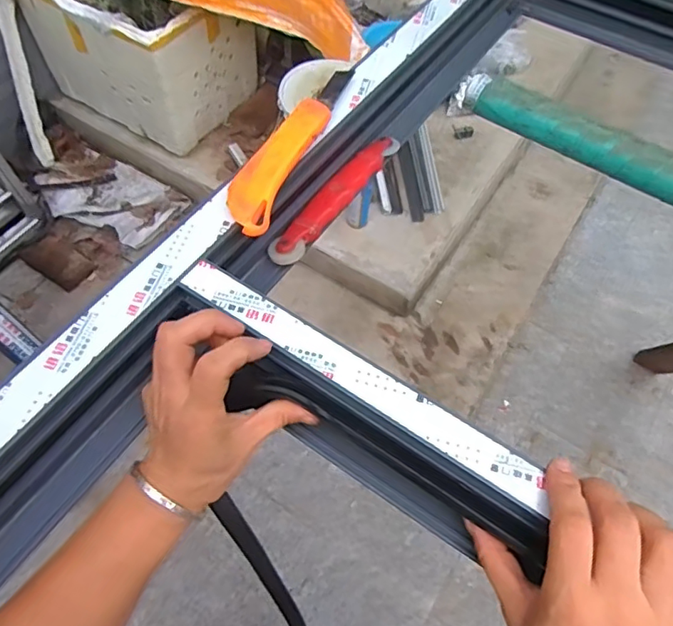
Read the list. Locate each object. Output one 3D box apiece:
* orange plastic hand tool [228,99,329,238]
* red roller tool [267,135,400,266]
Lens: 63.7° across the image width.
[{"bbox_3d":[-0.047,-0.123,0.438,0.038,0.018,0.140,22,61,10],"label":"orange plastic hand tool"},{"bbox_3d":[0.001,-0.115,0.521,0.029,0.020,0.190,31,63,15],"label":"red roller tool"}]

